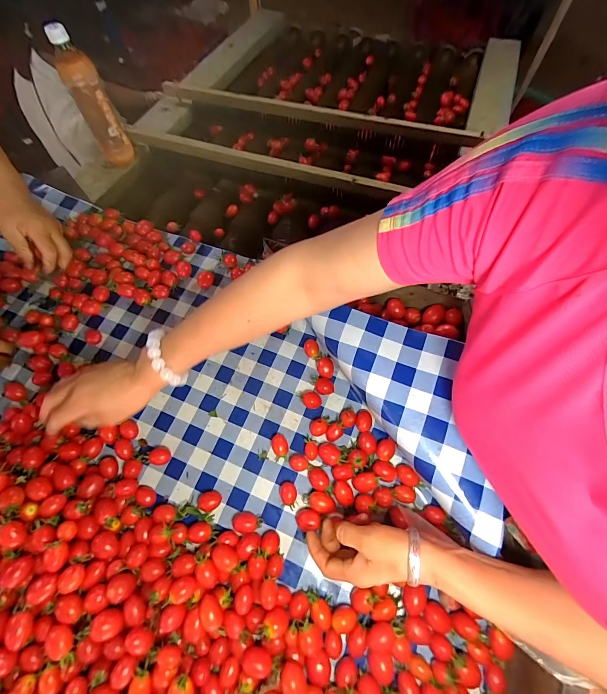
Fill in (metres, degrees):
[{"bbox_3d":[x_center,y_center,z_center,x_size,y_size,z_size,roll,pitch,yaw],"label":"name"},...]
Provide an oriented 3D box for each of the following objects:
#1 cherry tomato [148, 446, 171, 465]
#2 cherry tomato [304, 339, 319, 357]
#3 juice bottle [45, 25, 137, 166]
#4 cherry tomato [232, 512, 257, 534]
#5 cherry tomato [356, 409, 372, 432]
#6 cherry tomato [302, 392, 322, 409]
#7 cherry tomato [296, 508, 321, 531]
[{"bbox_3d":[-0.198,0.151,0.459,0.031,0.018,0.025,5,68,4],"label":"cherry tomato"},{"bbox_3d":[0.012,0.004,0.508,0.020,0.016,0.029,-20,69,-6],"label":"cherry tomato"},{"bbox_3d":[-0.406,-0.467,0.640,0.072,0.212,0.058,-27,69,-8],"label":"juice bottle"},{"bbox_3d":[-0.076,0.224,0.423,0.034,0.017,0.022,5,68,4],"label":"cherry tomato"},{"bbox_3d":[0.085,0.103,0.467,0.021,0.017,0.030,12,69,7],"label":"cherry tomato"},{"bbox_3d":[0.013,0.078,0.477,0.026,0.017,0.024,-1,68,2],"label":"cherry tomato"},{"bbox_3d":[0.006,0.219,0.423,0.031,0.019,0.023,7,69,5],"label":"cherry tomato"}]

